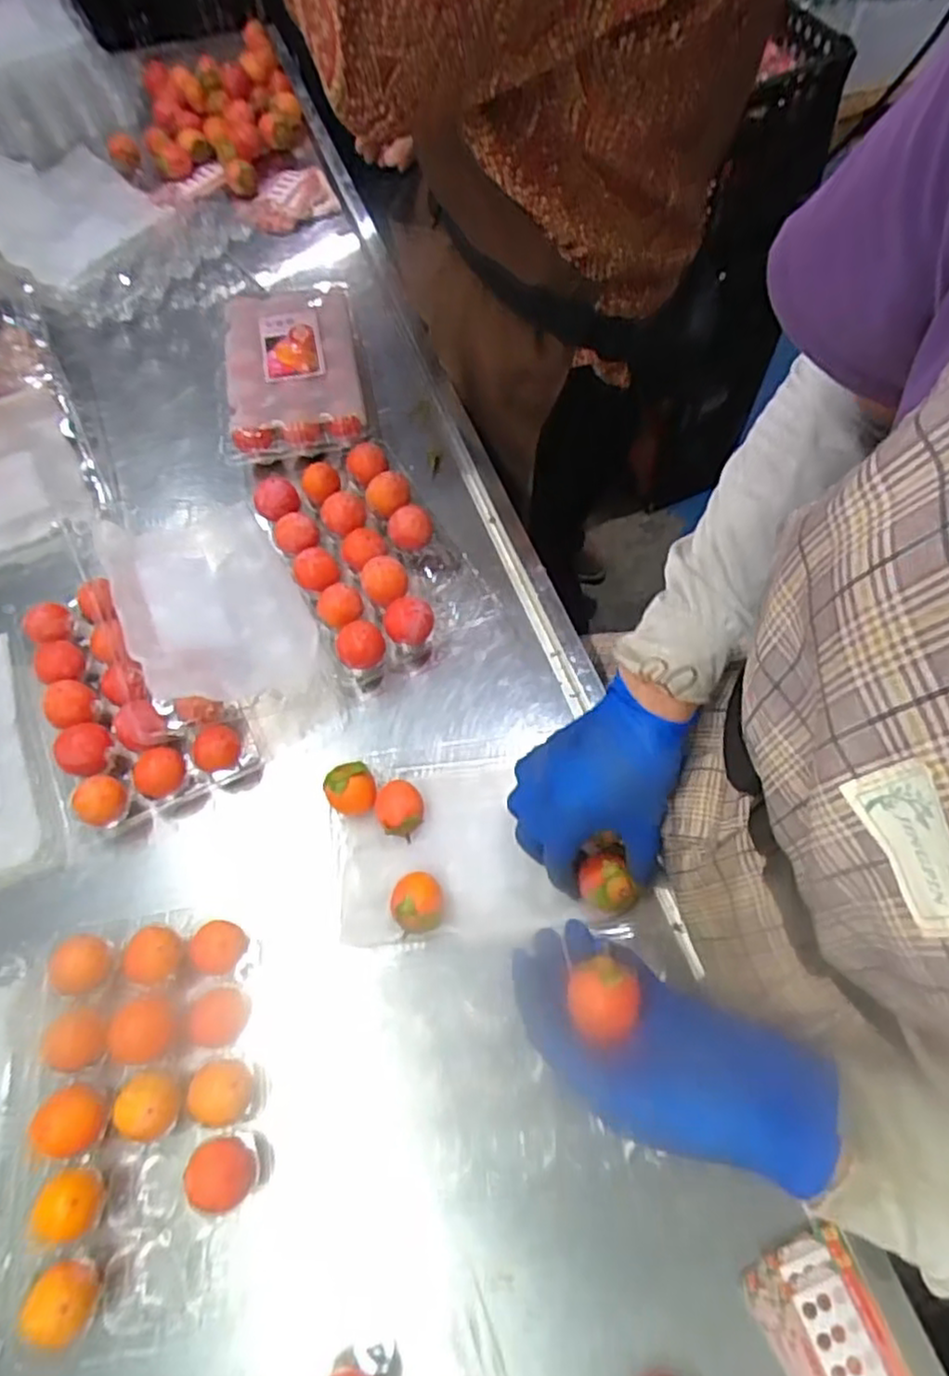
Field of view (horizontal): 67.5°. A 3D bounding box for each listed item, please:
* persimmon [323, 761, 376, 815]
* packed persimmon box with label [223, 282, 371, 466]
[{"bbox_3d":[-0.091,0.077,0.527,0.035,0.031,0.035,-1,62,2],"label":"persimmon"},{"bbox_3d":[-0.180,-0.321,0.708,0.134,0.066,0.203,-8,62,-2],"label":"packed persimmon box with label"}]

